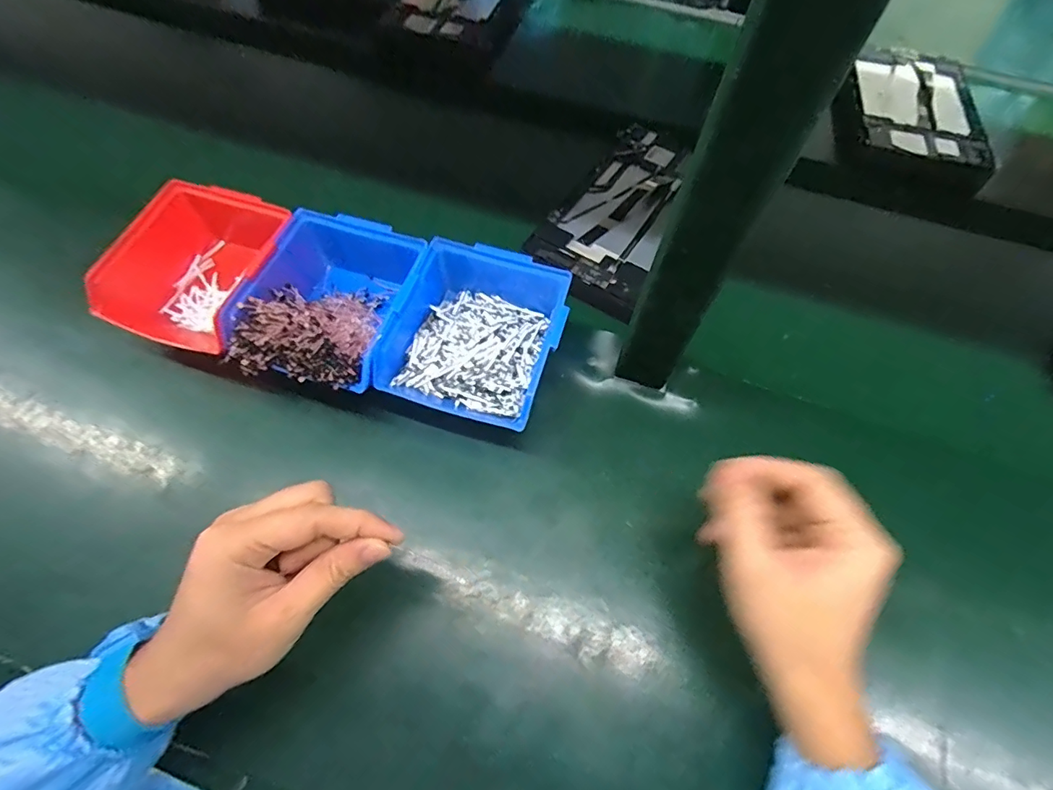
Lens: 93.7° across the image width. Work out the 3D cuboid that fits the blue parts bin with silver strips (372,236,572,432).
[{"bbox_3d":[-0.035,-0.053,0.407,0.126,0.070,0.151,15,63,7],"label":"blue parts bin with silver strips"}]

